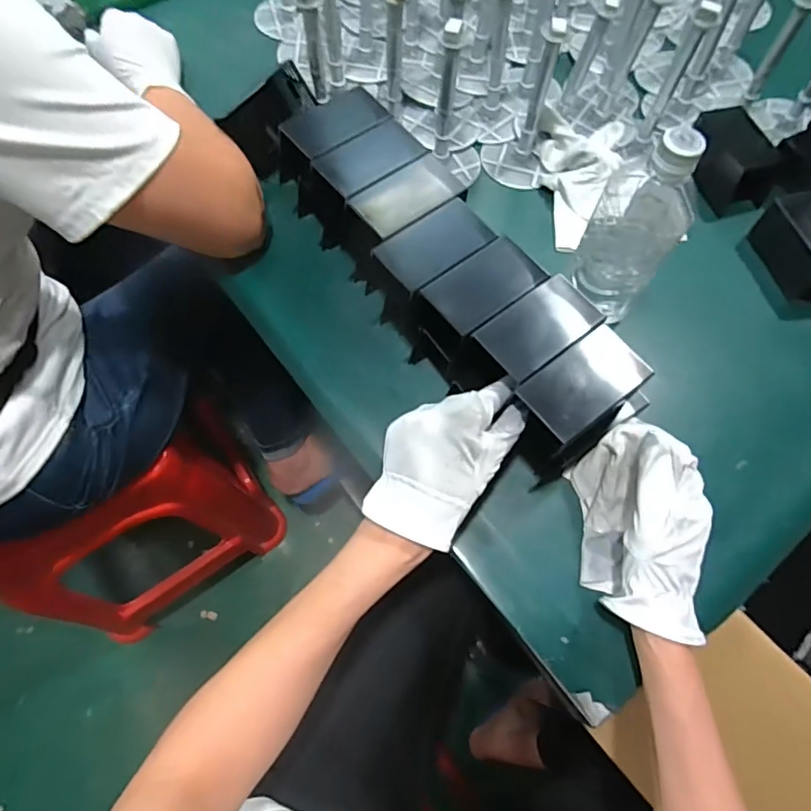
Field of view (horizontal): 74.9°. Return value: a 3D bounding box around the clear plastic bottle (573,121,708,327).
[{"bbox_3d":[0.199,-0.153,0.464,0.068,0.196,0.079,31,70,12],"label":"clear plastic bottle"}]

